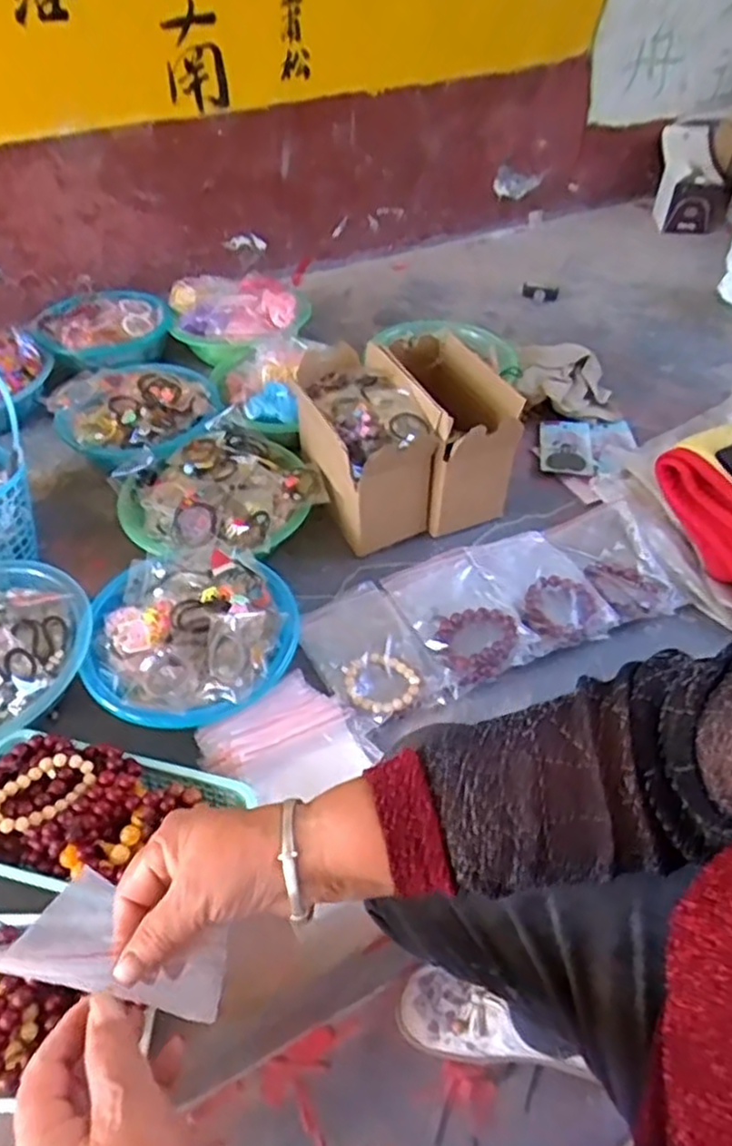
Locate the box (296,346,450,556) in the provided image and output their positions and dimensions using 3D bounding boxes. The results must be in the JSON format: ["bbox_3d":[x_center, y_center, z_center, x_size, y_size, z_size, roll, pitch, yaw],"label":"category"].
[{"bbox_3d":[-0.008,-0.171,0.936,0.129,0.164,0.217,-20,50,-18],"label":"box"}]

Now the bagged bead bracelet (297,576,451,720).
[{"bbox_3d":[0.003,0.089,0.797,0.114,0.017,0.171,-23,51,-20],"label":"bagged bead bracelet"}]

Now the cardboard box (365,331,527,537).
[{"bbox_3d":[0.100,-0.184,0.963,0.131,0.196,0.228,-19,50,-17],"label":"cardboard box"}]

